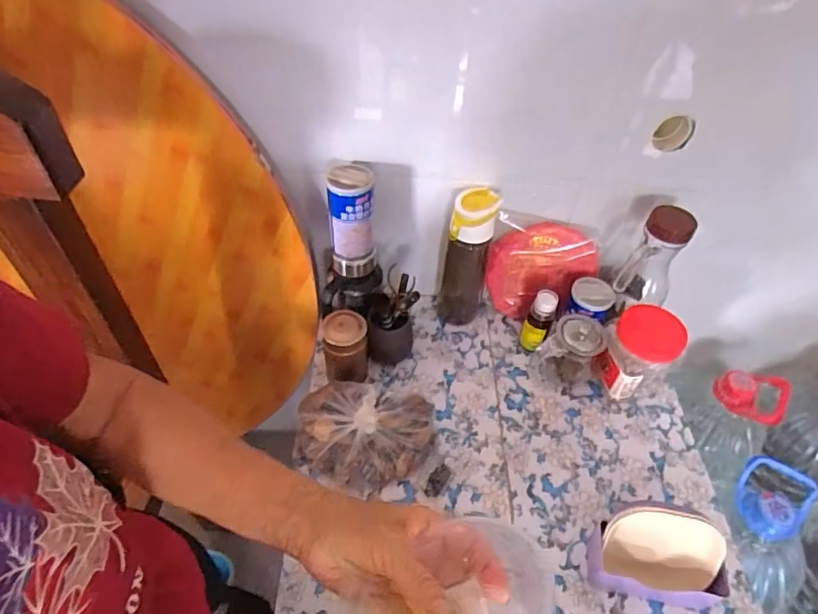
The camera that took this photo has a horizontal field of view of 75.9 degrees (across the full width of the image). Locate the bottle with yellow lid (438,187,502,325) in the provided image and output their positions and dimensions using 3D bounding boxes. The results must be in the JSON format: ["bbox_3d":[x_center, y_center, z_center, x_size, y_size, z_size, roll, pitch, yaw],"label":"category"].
[{"bbox_3d":[0.096,-0.076,0.866,0.072,0.243,0.074,8,49,3],"label":"bottle with yellow lid"}]

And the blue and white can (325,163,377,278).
[{"bbox_3d":[-0.084,-0.128,0.783,0.068,0.151,0.080,-5,49,-8],"label":"blue and white can"}]

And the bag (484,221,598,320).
[{"bbox_3d":[0.224,-0.055,0.898,0.184,0.165,0.063,3,49,-1],"label":"bag"}]

